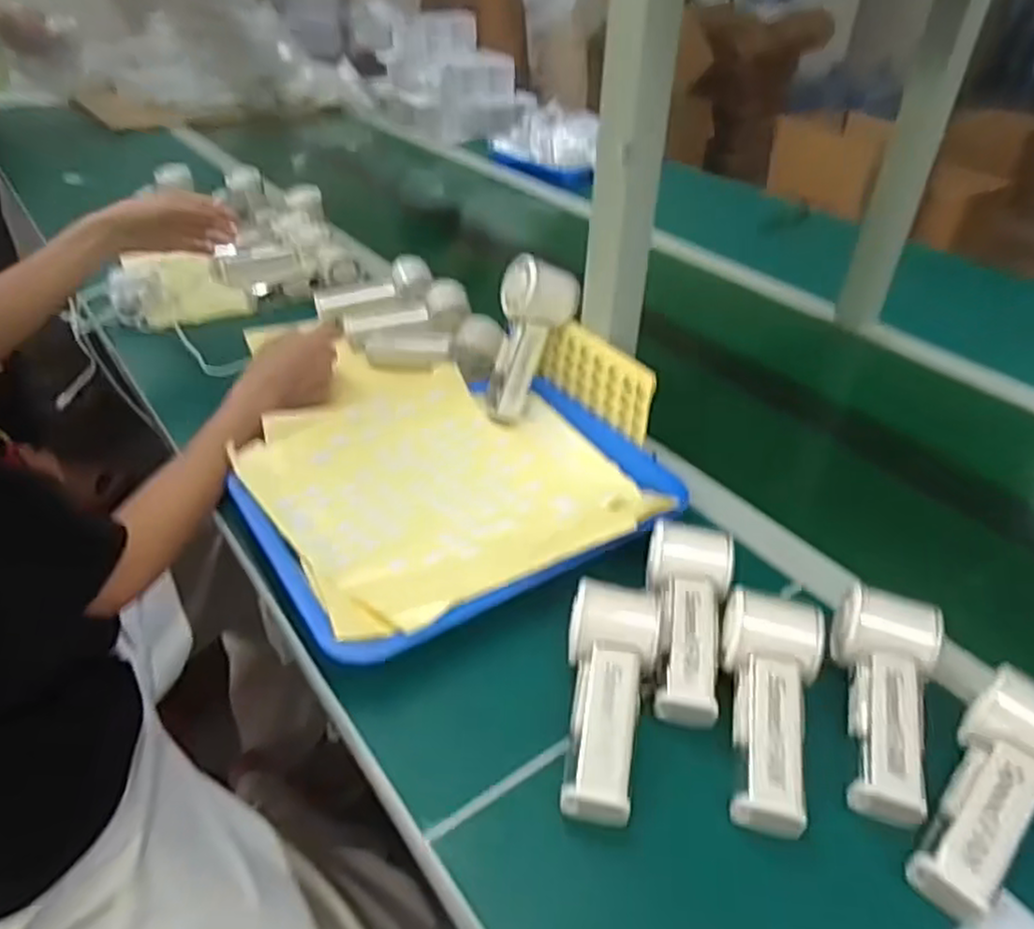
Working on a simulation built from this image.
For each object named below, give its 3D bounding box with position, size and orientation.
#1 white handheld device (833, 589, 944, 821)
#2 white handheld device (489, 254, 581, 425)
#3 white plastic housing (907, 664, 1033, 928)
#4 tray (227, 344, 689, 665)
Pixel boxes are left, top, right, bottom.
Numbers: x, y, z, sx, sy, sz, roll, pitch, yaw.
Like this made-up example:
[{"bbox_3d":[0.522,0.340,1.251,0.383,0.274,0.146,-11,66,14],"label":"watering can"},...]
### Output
[{"bbox_3d":[0.234,0.150,0.476,0.062,0.054,0.144,17,40,19],"label":"white handheld device"},{"bbox_3d":[0.006,-0.119,0.727,0.065,0.158,0.051,21,12,23],"label":"white handheld device"},{"bbox_3d":[0.278,0.189,0.427,0.061,0.032,0.148,31,58,32],"label":"white plastic housing"},{"bbox_3d":[-0.065,0.007,0.652,0.329,0.041,0.319,-21,43,-28],"label":"tray"}]

